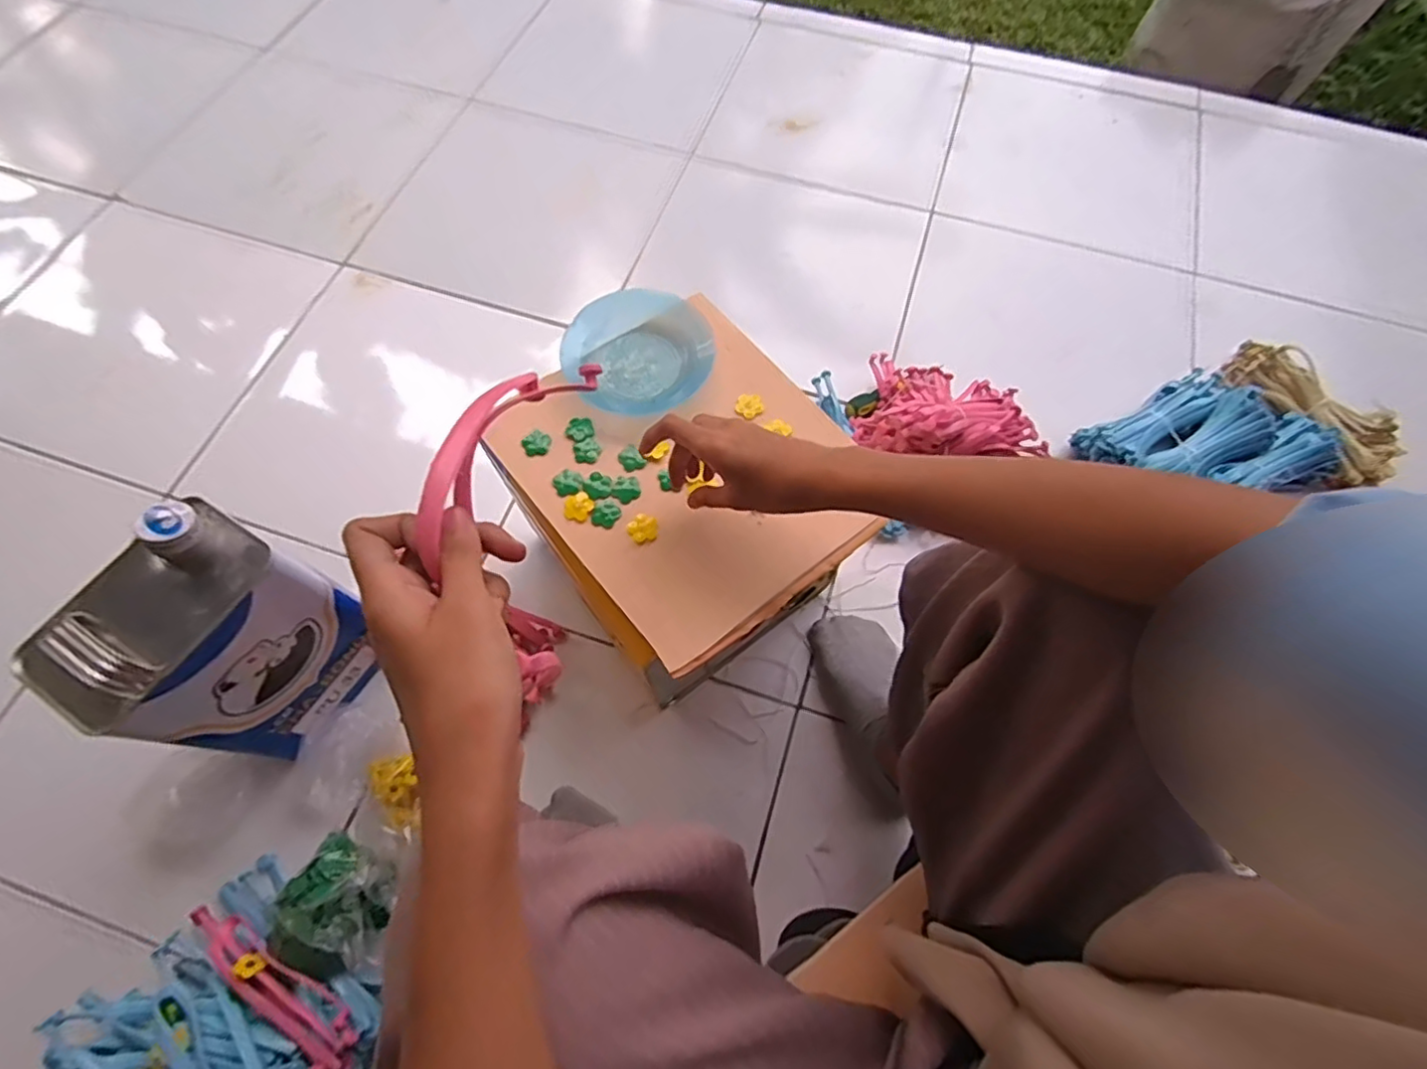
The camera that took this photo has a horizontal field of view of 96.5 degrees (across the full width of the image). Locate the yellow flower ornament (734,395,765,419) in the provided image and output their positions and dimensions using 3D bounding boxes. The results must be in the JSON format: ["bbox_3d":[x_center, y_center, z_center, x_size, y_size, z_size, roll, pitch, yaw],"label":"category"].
[{"bbox_3d":[0.031,-0.111,0.548,0.024,0.008,0.020,5,67,0],"label":"yellow flower ornament"}]

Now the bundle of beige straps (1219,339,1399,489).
[{"bbox_3d":[0.750,-0.159,0.810,0.100,0.059,0.214,-37,73,-16],"label":"bundle of beige straps"}]

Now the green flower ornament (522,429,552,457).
[{"bbox_3d":[-0.147,-0.076,0.531,0.023,0.005,0.021,-23,70,-11],"label":"green flower ornament"}]

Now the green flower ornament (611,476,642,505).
[{"bbox_3d":[-0.071,-0.038,0.519,0.023,0.004,0.024,1,67,-2],"label":"green flower ornament"}]

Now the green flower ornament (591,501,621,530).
[{"bbox_3d":[-0.086,-0.016,0.510,0.020,0.004,0.022,22,68,7],"label":"green flower ornament"}]

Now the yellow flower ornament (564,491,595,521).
[{"bbox_3d":[-0.108,-0.023,0.511,0.023,0.004,0.025,1,67,-2],"label":"yellow flower ornament"}]

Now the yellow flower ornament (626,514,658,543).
[{"bbox_3d":[-0.056,-0.006,0.504,0.023,0.005,0.022,1,67,-2],"label":"yellow flower ornament"}]

